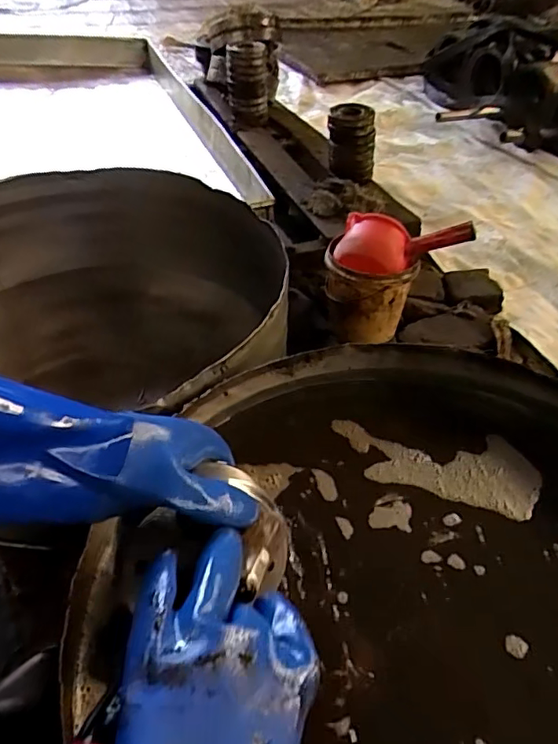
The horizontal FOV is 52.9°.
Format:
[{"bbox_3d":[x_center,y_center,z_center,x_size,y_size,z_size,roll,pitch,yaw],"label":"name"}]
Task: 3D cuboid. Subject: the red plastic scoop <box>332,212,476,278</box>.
[{"bbox_3d":[0.226,-0.235,1.042,0.243,0.074,0.127,16,47,15],"label":"red plastic scoop"}]

